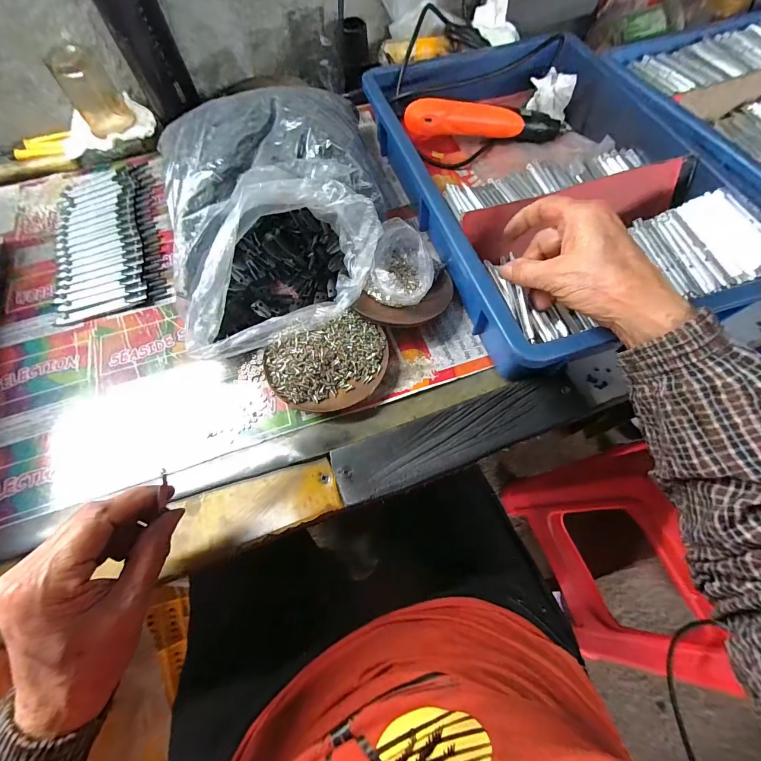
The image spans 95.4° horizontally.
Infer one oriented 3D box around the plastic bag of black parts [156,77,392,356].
[{"bbox_3d":[-0.107,-0.171,0.354,0.209,0.088,0.274,-14,67,-3],"label":"plastic bag of black parts"}]

